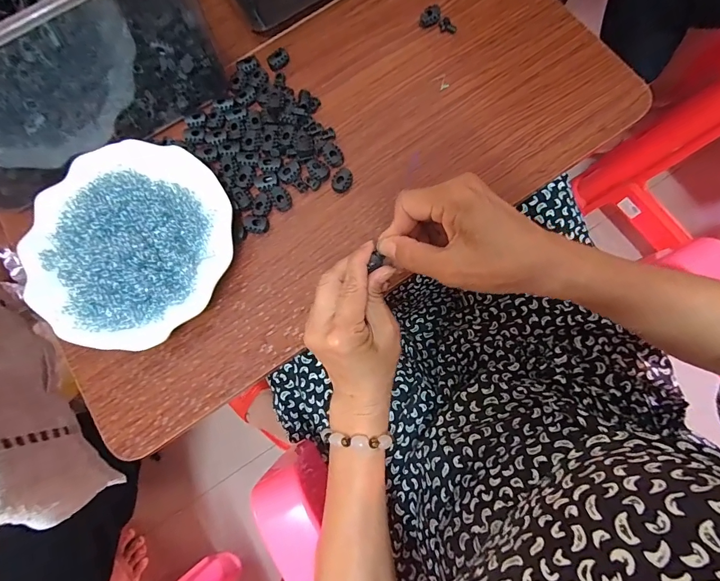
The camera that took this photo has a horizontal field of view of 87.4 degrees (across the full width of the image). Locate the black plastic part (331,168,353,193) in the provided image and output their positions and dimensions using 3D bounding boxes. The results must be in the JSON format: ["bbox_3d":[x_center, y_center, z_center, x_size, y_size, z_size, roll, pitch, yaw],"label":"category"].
[{"bbox_3d":[-0.017,-0.102,0.349,0.019,0.011,0.019,-5,74,-2],"label":"black plastic part"}]

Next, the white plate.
[{"bbox_3d":[-0.203,-0.046,0.327,0.169,0.020,0.175,0,74,-1],"label":"white plate"}]

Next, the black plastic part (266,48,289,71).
[{"bbox_3d":[-0.082,-0.234,0.380,0.011,0.010,0.023,42,77,10],"label":"black plastic part"}]

